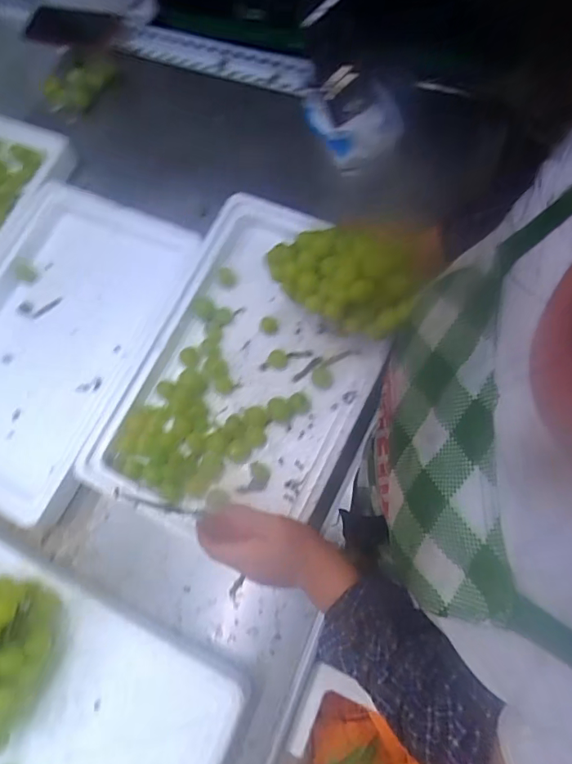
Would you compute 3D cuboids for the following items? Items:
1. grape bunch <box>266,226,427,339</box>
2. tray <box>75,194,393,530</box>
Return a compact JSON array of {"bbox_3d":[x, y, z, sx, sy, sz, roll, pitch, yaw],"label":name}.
[{"bbox_3d":[0.064,-0.120,0.524,0.169,0.072,0.090,32,76,11],"label":"grape bunch"},{"bbox_3d":[-0.040,-0.019,0.622,0.304,0.059,0.439,24,79,12],"label":"tray"}]

